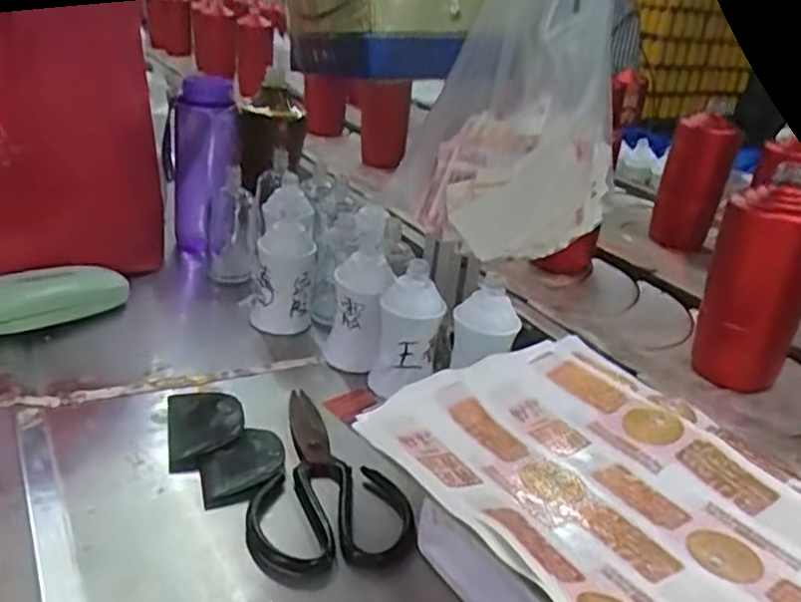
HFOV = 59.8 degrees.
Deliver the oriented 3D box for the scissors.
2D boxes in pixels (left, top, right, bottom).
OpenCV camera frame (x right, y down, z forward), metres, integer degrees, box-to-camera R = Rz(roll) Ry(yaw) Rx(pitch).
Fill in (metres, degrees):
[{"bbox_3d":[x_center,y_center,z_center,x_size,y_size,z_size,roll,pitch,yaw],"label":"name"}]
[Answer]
[{"bbox_3d":[-0.059,0.123,0.499,0.103,0.019,0.188,-2,27,-15],"label":"scissors"}]

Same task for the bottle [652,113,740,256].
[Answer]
[{"bbox_3d":[0.400,-0.161,0.949,0.082,0.168,0.071,16,28,20],"label":"bottle"}]

